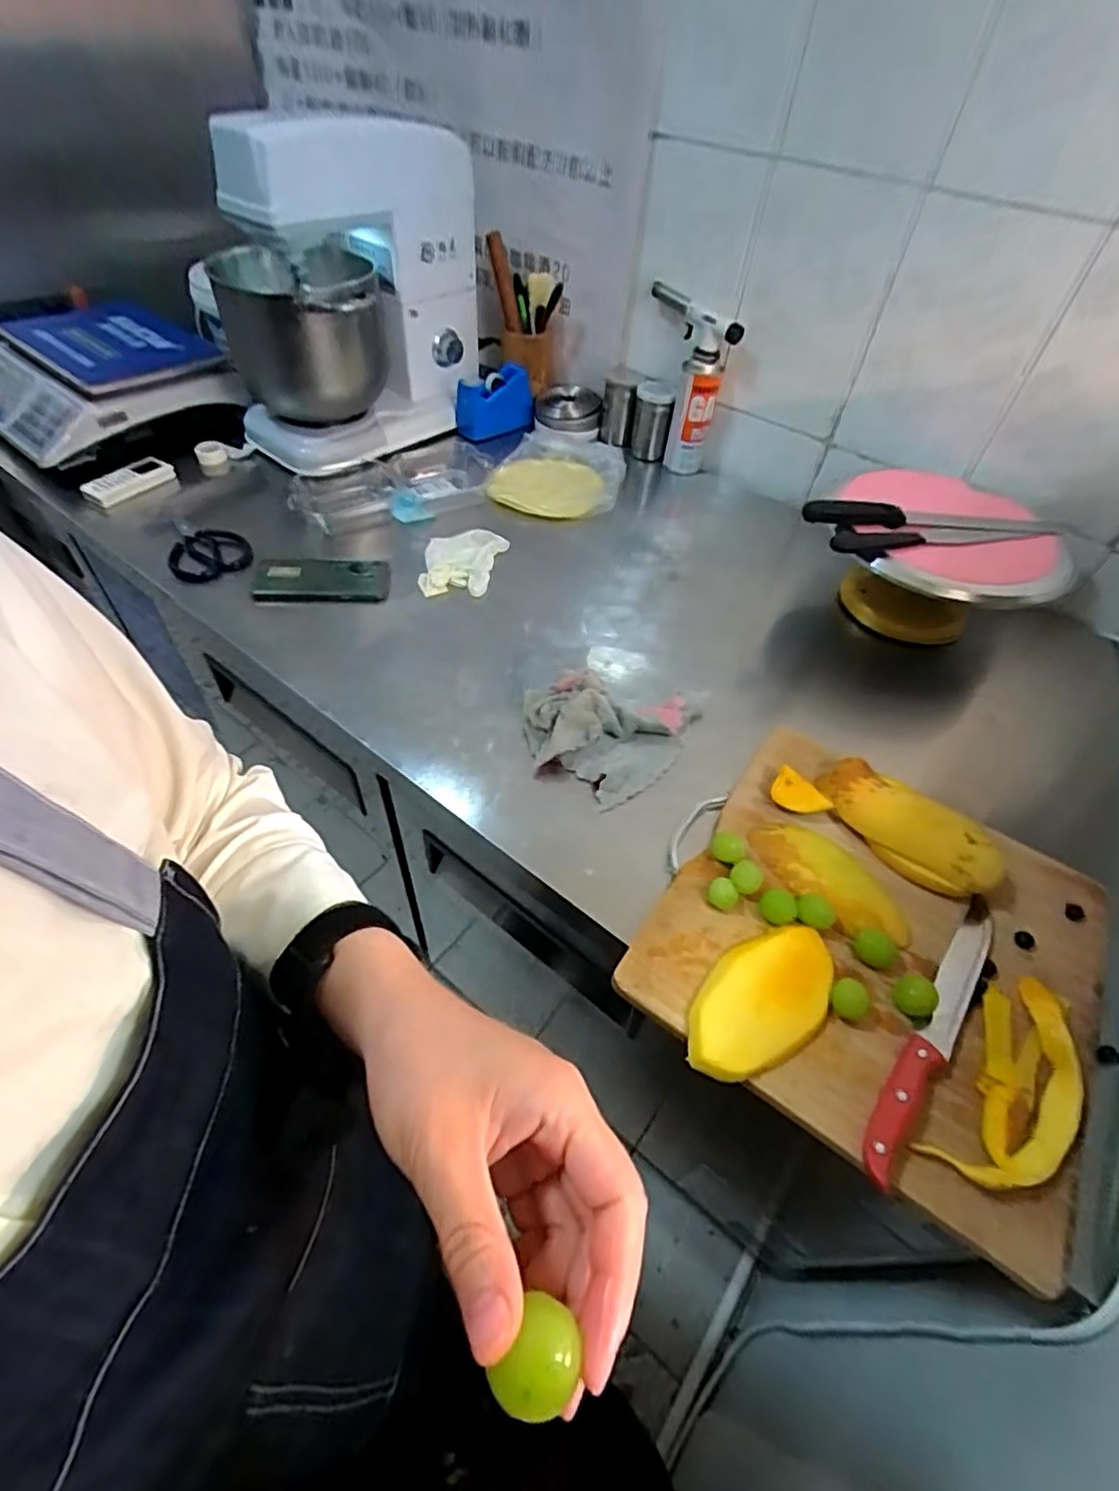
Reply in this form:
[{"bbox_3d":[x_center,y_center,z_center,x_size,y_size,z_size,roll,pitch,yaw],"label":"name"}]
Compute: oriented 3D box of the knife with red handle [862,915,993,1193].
[{"bbox_3d":[0.298,0.219,0.501,0.030,0.017,0.265,37,56,23],"label":"knife with red handle"}]

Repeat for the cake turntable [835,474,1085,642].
[{"bbox_3d":[0.459,-0.224,0.814,0.269,0.139,0.240,28,53,17],"label":"cake turntable"}]

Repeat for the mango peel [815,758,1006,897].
[{"bbox_3d":[0.329,0.071,0.604,0.079,0.049,0.168,-32,60,-28],"label":"mango peel"}]

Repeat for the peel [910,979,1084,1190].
[{"bbox_3d":[0.343,0.252,0.477,0.077,0.018,0.174,34,55,21],"label":"peel"}]

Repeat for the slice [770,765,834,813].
[{"bbox_3d":[0.236,0.049,0.628,0.056,0.018,0.032,33,55,21],"label":"slice"}]

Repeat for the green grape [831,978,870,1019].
[{"bbox_3d":[0.226,0.199,0.500,0.022,0.024,0.027,-24,56,-24],"label":"green grape"}]

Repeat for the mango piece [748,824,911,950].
[{"bbox_3d":[0.246,0.117,0.575,0.150,0.022,0.067,37,56,23],"label":"mango piece"}]

